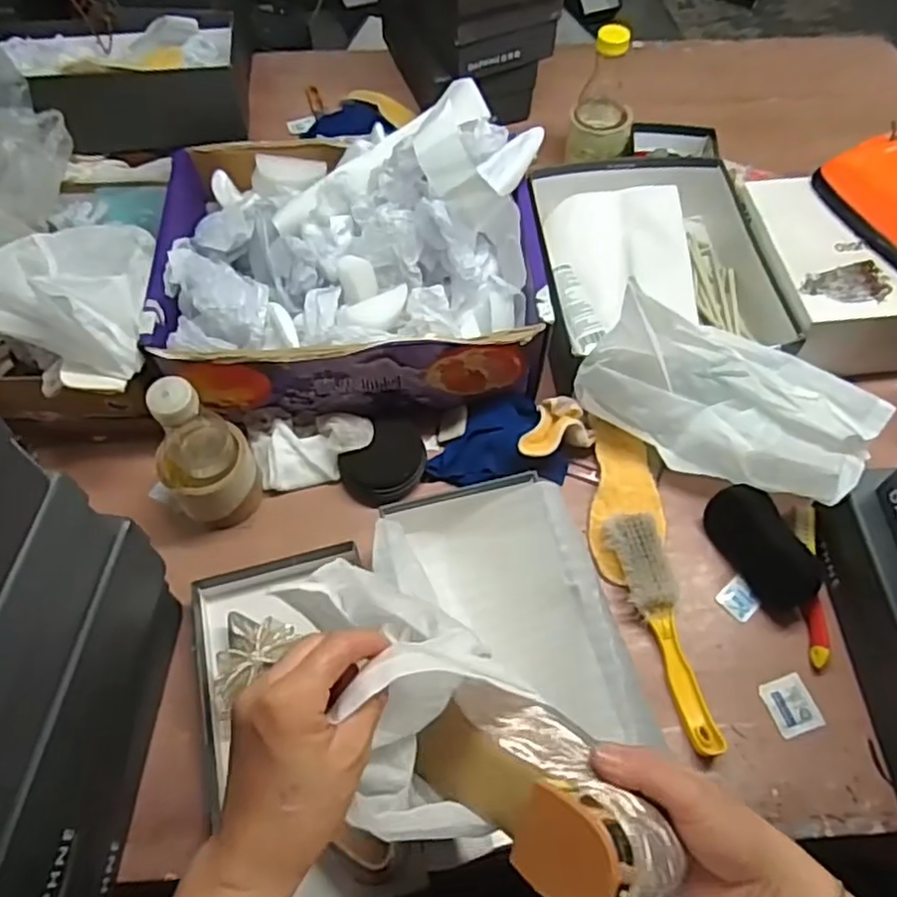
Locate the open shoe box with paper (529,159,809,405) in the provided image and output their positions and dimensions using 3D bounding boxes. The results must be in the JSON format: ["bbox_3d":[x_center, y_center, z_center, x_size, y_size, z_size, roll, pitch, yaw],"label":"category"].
[{"bbox_3d":[0.243,-0.222,0.863,0.262,0.093,0.338,-2,60,-1],"label":"open shoe box with paper"}]

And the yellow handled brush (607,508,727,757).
[{"bbox_3d":[0.210,0.168,0.663,0.050,0.040,0.230,-14,61,-8],"label":"yellow handled brush"}]

